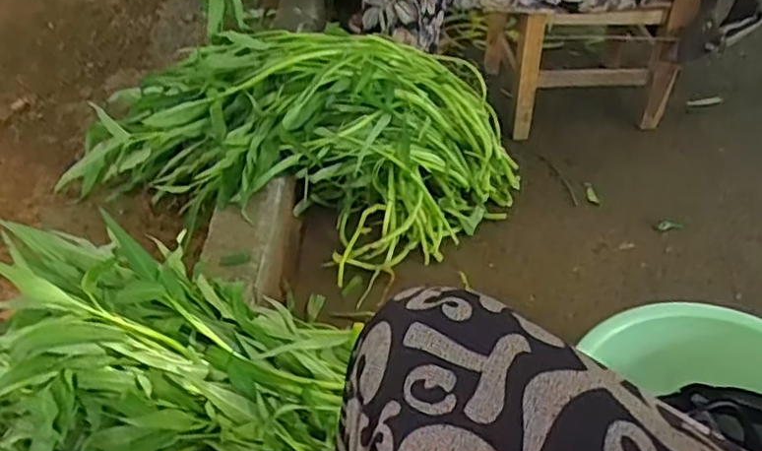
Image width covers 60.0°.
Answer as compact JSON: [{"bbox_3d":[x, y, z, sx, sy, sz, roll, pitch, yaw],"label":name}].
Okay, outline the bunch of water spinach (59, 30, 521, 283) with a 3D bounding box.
[{"bbox_3d":[-0.165,-0.170,1.179,0.792,0.274,0.411,11,44,12],"label":"bunch of water spinach"}]

